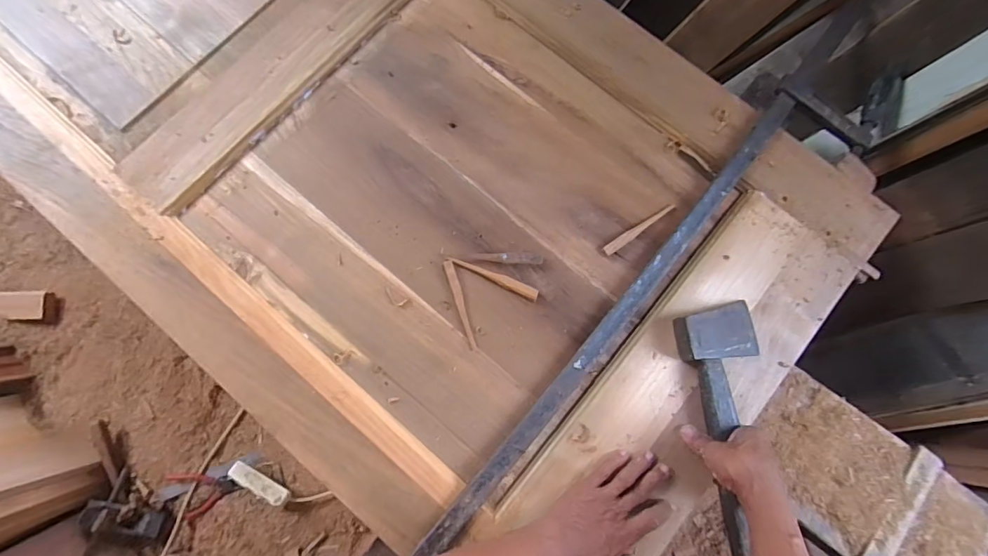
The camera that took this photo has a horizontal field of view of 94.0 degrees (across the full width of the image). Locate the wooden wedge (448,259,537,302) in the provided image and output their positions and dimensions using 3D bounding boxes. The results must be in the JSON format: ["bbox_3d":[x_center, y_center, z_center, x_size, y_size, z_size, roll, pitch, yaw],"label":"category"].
[{"bbox_3d":[0.000,-0.002,0.641,0.131,0.007,0.017,25,79,4],"label":"wooden wedge"}]

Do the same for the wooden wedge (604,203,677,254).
[{"bbox_3d":[0.208,-0.071,0.656,0.121,0.005,0.014,-34,81,-7],"label":"wooden wedge"}]

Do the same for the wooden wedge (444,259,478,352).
[{"bbox_3d":[-0.045,0.037,0.631,0.012,0.008,0.125,-17,79,-4],"label":"wooden wedge"}]

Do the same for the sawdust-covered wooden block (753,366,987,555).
[{"bbox_3d":[0.537,0.310,0.656,0.370,0.031,0.189,35,80,6],"label":"sawdust-covered wooden block"}]

